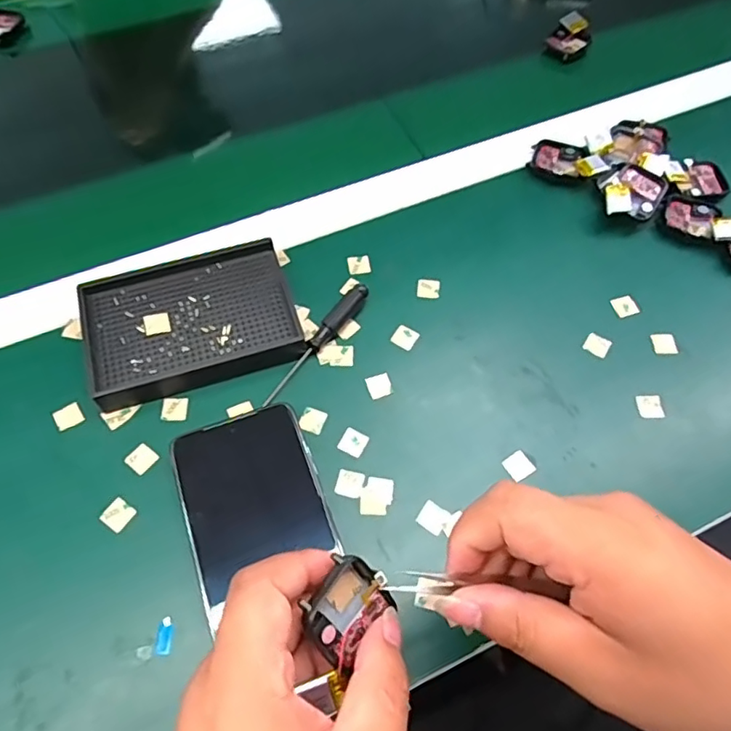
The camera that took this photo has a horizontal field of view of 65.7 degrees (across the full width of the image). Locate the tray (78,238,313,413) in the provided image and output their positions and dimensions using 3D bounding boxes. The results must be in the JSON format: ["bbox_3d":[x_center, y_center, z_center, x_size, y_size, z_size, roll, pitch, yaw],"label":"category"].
[{"bbox_3d":[-0.118,-0.032,0.389,0.136,0.020,0.095,-16,63,-9],"label":"tray"}]

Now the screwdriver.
[{"bbox_3d":[-0.033,-0.016,0.383,0.010,0.017,0.107,34,67,17],"label":"screwdriver"}]

